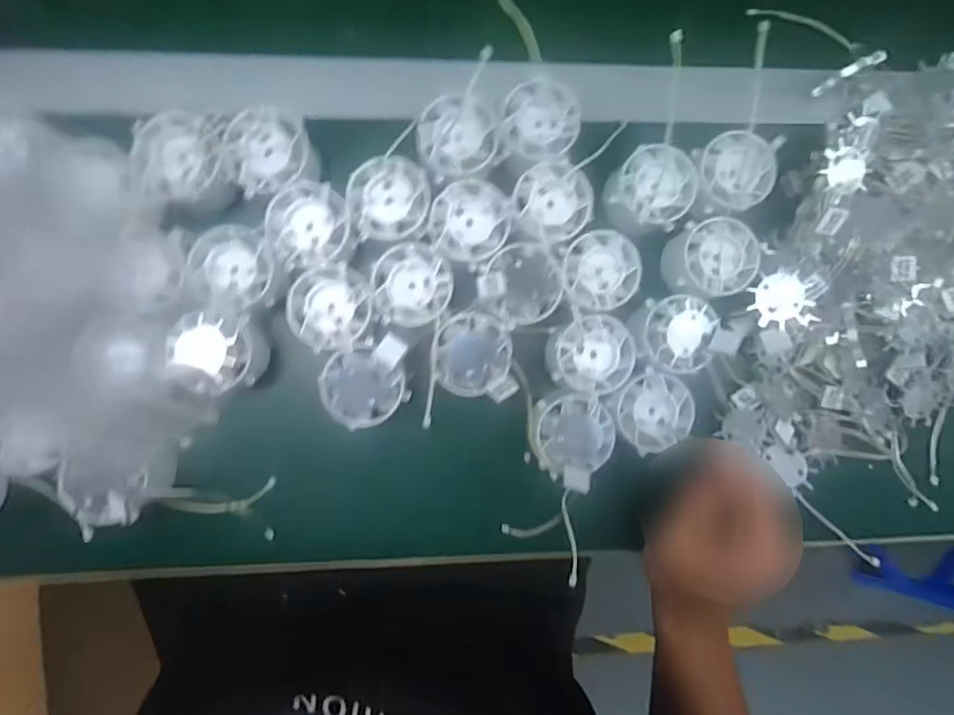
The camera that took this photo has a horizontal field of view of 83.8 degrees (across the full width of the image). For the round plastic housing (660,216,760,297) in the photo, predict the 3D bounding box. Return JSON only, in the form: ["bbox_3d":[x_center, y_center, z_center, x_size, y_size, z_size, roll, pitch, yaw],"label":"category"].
[{"bbox_3d":[0.151,-0.063,0.349,0.048,0.033,0.047,0,88,-5],"label":"round plastic housing"}]

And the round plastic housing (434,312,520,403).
[{"bbox_3d":[-0.001,-0.001,0.323,0.047,0.015,0.049,5,87,-4],"label":"round plastic housing"}]

